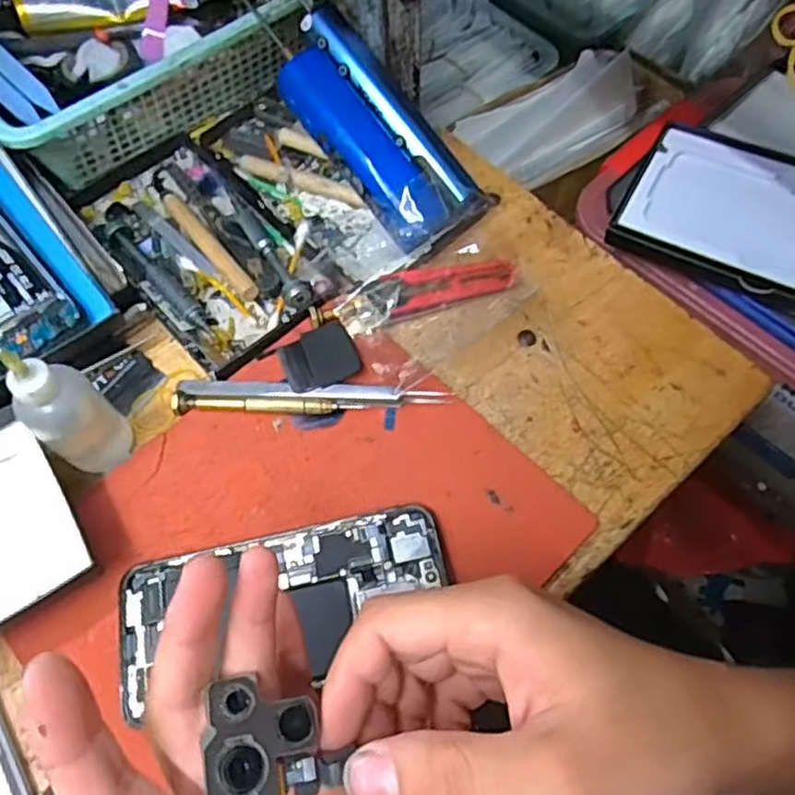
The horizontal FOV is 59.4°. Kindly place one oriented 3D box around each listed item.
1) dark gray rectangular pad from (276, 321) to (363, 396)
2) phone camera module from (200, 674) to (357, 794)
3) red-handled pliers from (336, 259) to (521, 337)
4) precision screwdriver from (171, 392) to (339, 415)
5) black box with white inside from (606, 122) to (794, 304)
[{"bbox_3d":[-0.046,-0.023,0.410,0.043,0.008,0.039,-22,67,-10],"label":"dark gray rectangular pad"},{"bbox_3d":[-0.039,0.109,0.225,0.041,0.006,0.034,1,64,-26],"label":"phone camera module"},{"bbox_3d":[0.018,-0.065,0.424,0.107,0.017,0.025,-15,66,-7],"label":"red-handled pliers"},{"bbox_3d":[-0.080,0.005,0.391,0.091,0.007,0.010,3,65,1],"label":"precision screwdriver"},{"bbox_3d":[0.237,-0.112,0.444,0.173,0.016,0.102,26,74,19],"label":"black box with white inside"}]

